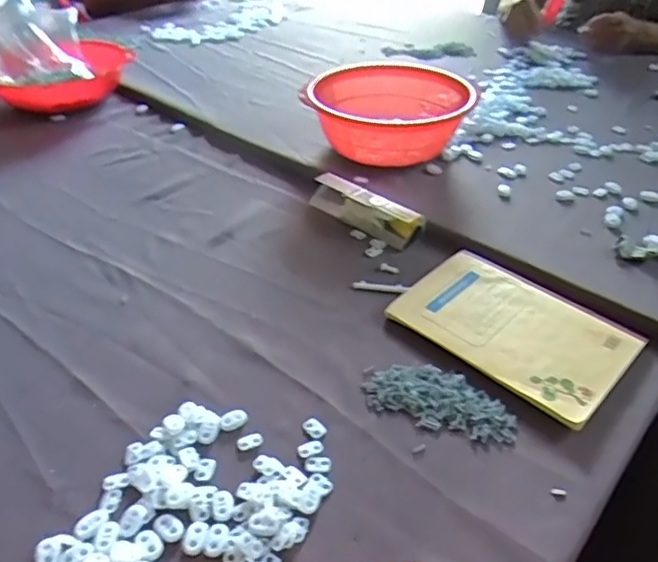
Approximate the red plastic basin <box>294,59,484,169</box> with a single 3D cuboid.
[{"bbox_3d":[0.084,-0.227,0.800,0.226,0.099,0.167,0,39,2],"label":"red plastic basin"}]

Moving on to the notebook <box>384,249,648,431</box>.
[{"bbox_3d":[0.179,0.039,0.554,0.208,0.009,0.145,30,49,33],"label":"notebook"}]

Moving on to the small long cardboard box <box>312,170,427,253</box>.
[{"bbox_3d":[0.044,-0.093,0.703,0.043,0.032,0.153,-33,48,-32],"label":"small long cardboard box"}]

